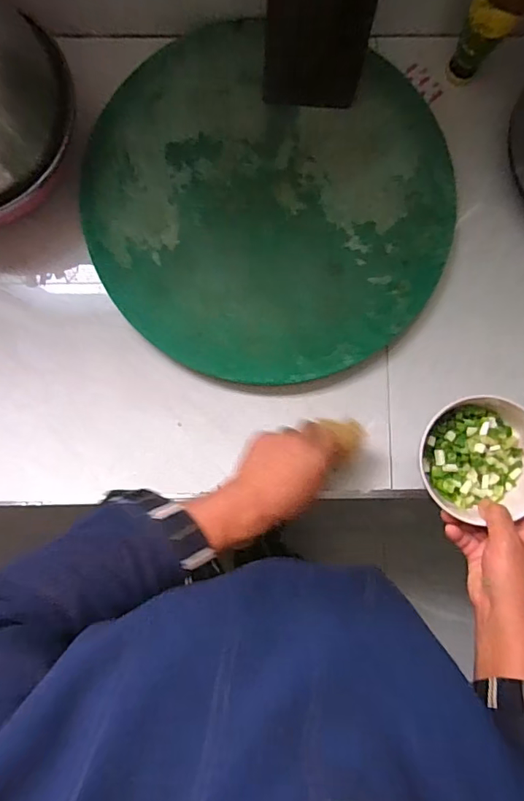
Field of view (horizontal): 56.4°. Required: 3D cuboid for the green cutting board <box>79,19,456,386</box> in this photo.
[{"bbox_3d":[0.006,-0.231,0.595,0.442,0.041,0.416,17,86,0],"label":"green cutting board"}]

